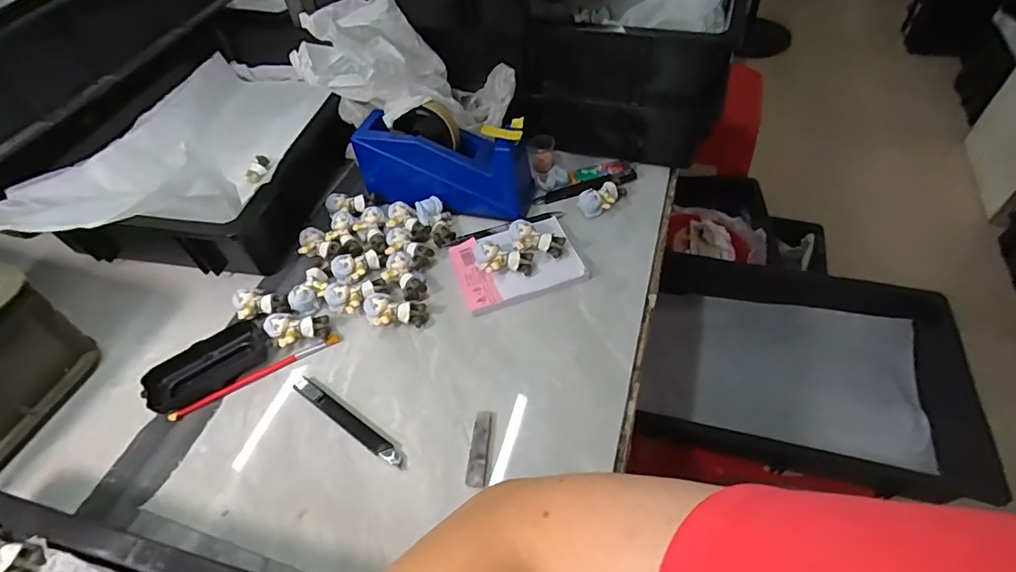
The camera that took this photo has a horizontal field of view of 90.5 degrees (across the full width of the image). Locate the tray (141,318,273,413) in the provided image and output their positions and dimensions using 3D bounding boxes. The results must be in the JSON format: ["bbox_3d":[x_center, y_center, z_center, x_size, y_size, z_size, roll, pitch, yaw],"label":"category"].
[{"bbox_3d":[-0.280,0.073,0.477,0.110,0.023,0.047,-34,56,-22],"label":"tray"}]

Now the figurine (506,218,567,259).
[{"bbox_3d":[0.029,-0.050,0.530,0.060,0.019,0.025,22,54,5],"label":"figurine"}]

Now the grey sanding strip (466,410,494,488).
[{"bbox_3d":[-0.022,0.132,0.413,0.016,0.004,0.063,2,51,6],"label":"grey sanding strip"}]

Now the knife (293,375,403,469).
[{"bbox_3d":[-0.140,0.114,0.435,0.130,0.004,0.015,28,58,25],"label":"knife"}]

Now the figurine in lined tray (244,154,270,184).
[{"bbox_3d":[-0.321,-0.150,0.644,0.021,0.014,0.045,5,51,9],"label":"figurine in lined tray"}]

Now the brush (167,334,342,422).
[{"bbox_3d":[-0.234,0.083,0.473,0.156,0.008,0.010,-27,53,-17],"label":"brush"}]

